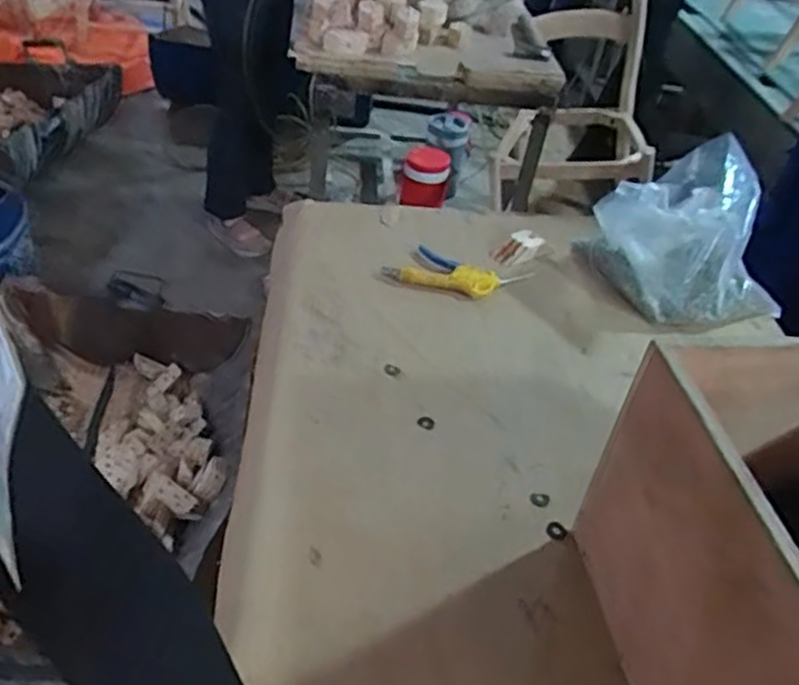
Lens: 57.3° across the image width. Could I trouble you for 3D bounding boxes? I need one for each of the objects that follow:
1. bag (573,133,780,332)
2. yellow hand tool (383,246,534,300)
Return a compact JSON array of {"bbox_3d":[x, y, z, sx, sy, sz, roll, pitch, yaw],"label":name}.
[{"bbox_3d":[0.369,-0.135,0.935,0.161,0.169,0.219,-18,45,-28],"label":"bag"},{"bbox_3d":[0.074,-0.092,0.971,0.173,0.022,0.078,18,40,13],"label":"yellow hand tool"}]

